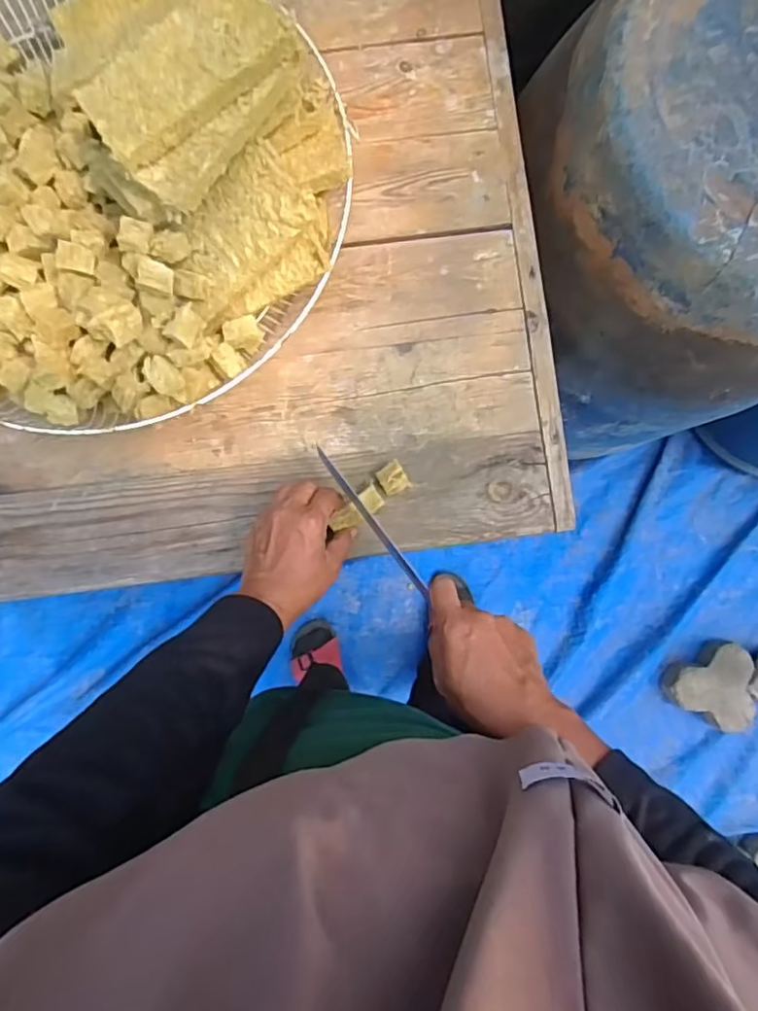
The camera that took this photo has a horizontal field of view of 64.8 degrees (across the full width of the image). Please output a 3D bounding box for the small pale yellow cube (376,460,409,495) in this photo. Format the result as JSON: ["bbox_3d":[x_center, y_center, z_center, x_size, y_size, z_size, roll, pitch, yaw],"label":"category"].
[{"bbox_3d":[0.012,-0.024,0.529,0.024,0.022,0.026,-29,89,-4],"label":"small pale yellow cube"}]

